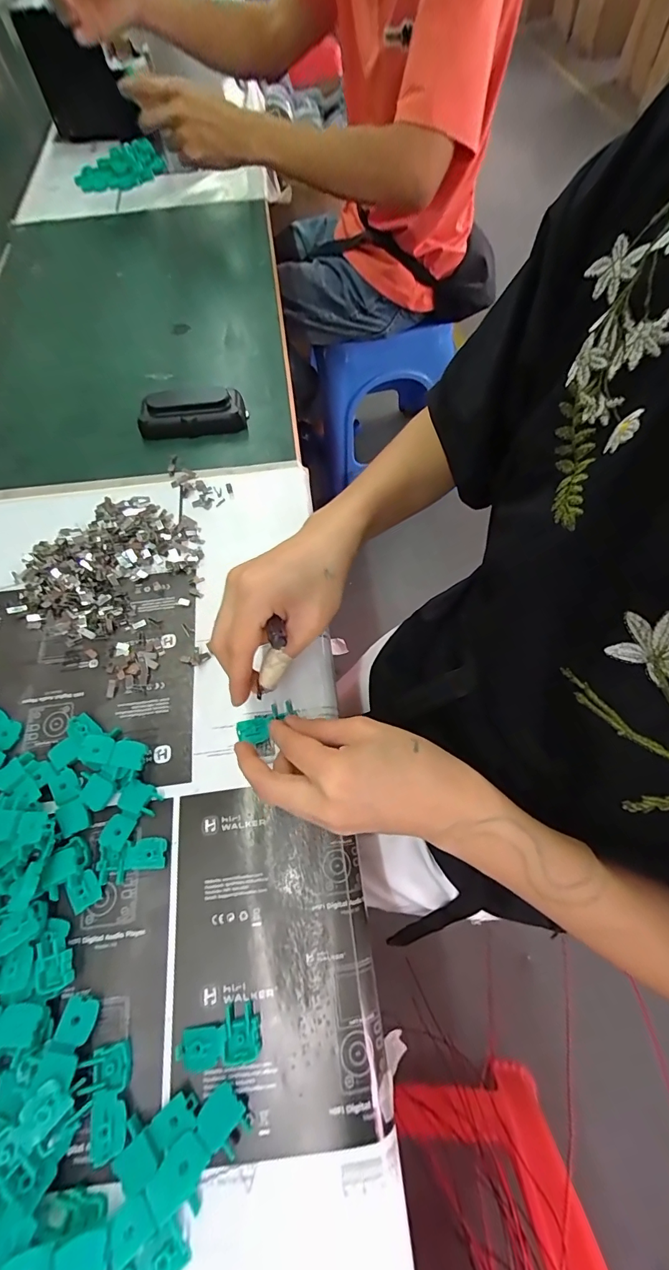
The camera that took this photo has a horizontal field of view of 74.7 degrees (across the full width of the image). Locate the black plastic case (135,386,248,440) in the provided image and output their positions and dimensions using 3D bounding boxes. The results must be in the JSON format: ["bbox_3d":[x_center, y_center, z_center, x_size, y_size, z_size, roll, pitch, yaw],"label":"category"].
[{"bbox_3d":[-0.151,-0.234,0.461,0.109,0.032,0.039,-10,64,0],"label":"black plastic case"}]

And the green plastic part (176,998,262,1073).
[{"bbox_3d":[-0.064,0.223,0.241,0.045,0.006,0.025,-15,64,-2],"label":"green plastic part"}]

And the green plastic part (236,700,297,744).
[{"bbox_3d":[-0.049,0.063,0.318,0.043,0.007,0.020,-30,63,-24],"label":"green plastic part"}]

